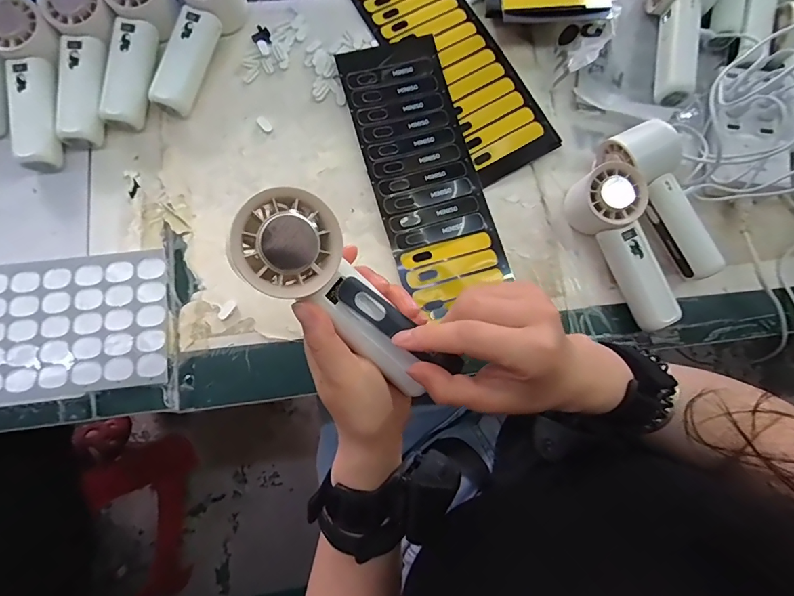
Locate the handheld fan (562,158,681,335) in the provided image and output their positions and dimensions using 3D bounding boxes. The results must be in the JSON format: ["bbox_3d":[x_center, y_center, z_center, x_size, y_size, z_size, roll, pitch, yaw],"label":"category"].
[{"bbox_3d":[0.209,-0.050,0.398,0.056,0.050,0.146,-27,94,-5],"label":"handheld fan"}]

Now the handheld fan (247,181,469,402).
[{"bbox_3d":[-0.025,0.005,0.237,0.050,0.027,0.144,-43,113,-8],"label":"handheld fan"}]

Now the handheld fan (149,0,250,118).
[{"bbox_3d":[-0.193,-0.255,0.417,0.053,0.049,0.149,9,79,2],"label":"handheld fan"}]

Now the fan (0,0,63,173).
[{"bbox_3d":[-0.340,-0.202,0.407,0.057,0.048,0.153,-17,79,-3],"label":"fan"}]

